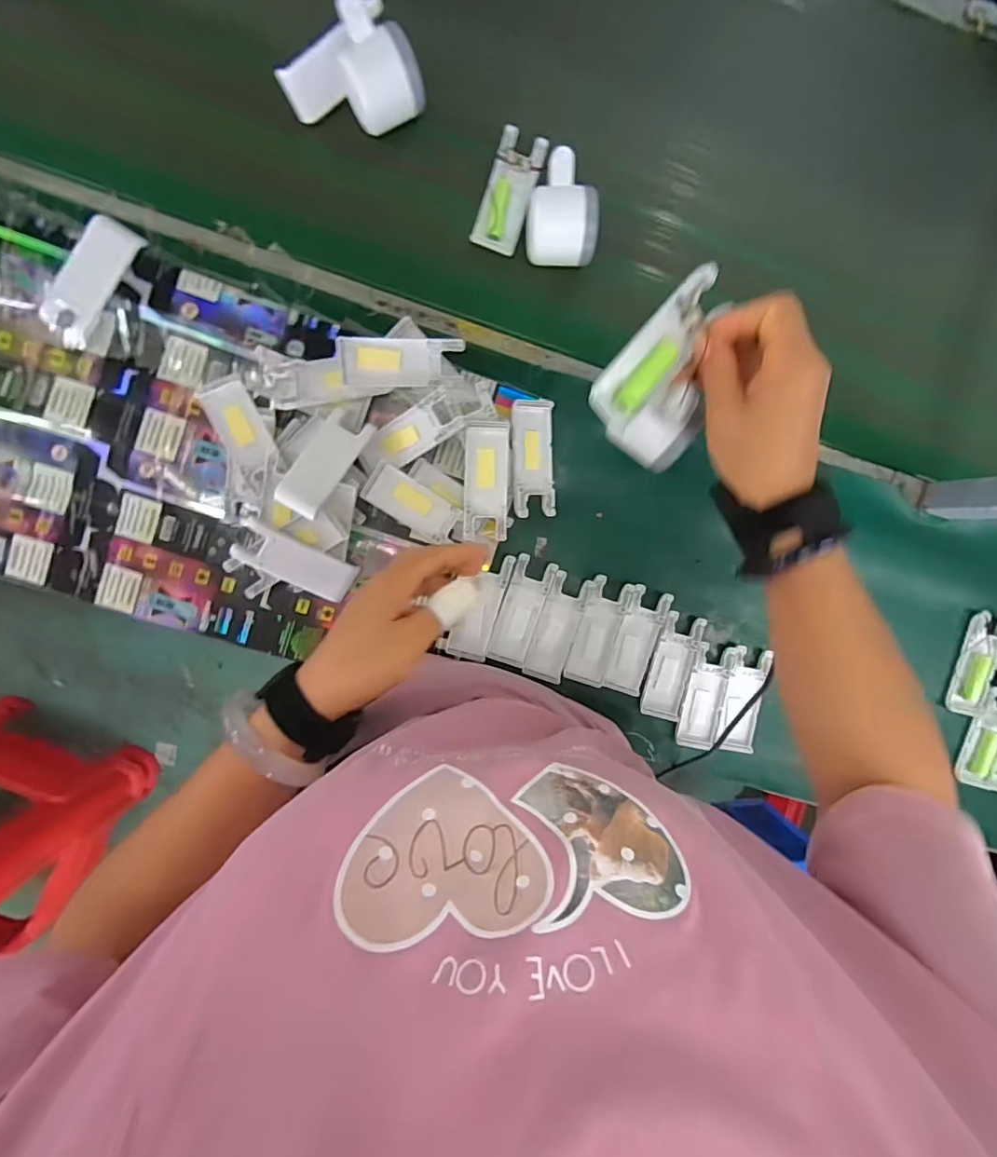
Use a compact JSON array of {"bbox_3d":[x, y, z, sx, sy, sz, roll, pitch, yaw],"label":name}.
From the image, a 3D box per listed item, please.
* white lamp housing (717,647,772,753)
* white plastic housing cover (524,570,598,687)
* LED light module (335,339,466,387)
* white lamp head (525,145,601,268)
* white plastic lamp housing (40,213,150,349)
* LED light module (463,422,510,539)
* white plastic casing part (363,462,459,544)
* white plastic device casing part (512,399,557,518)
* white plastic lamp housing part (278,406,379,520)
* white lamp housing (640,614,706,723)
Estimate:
[{"bbox_3d":[0.248,0.124,0.528,0.040,0.010,0.107,9,96,-4],"label":"white lamp housing"},{"bbox_3d":[0.058,0.048,0.511,0.039,0.007,0.105,19,95,-6],"label":"white plastic housing cover"},{"bbox_3d":[-0.084,-0.185,0.452,0.101,0.010,0.038,-6,120,-14],"label":"LED light module"},{"bbox_3d":[0.054,-0.320,0.460,0.058,0.048,0.082,0,97,-4],"label":"white lamp head"},{"bbox_3d":[-0.348,-0.254,0.444,0.043,0.010,0.107,33,94,-7],"label":"white plastic lamp housing"},{"bbox_3d":[-0.011,-0.089,0.480,0.040,0.019,0.104,0,97,-4],"label":"LED light module"},{"bbox_3d":[-0.080,-0.069,0.487,0.086,0.022,0.037,33,94,-7],"label":"white plastic casing part"},{"bbox_3d":[0.033,-0.113,0.492,0.039,0.020,0.106,-2,97,-3],"label":"white plastic device casing part"},{"bbox_3d":[-0.151,-0.102,0.455,0.040,0.010,0.100,30,72,-7],"label":"white plastic lamp housing part"},{"bbox_3d":[0.173,0.088,0.527,0.040,0.015,0.106,14,96,-5],"label":"white lamp housing"}]

